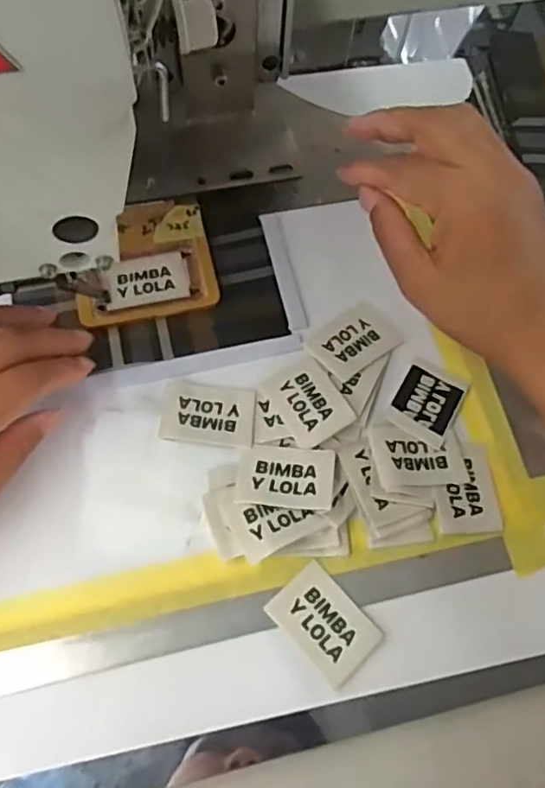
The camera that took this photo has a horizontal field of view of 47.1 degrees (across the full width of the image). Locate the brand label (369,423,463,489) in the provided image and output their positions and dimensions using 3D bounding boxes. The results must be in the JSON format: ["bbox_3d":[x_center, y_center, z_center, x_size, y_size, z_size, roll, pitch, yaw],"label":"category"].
[{"bbox_3d":[0.076,0.033,0.329,0.047,0.004,0.035,3,60,-9],"label":"brand label"}]

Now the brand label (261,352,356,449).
[{"bbox_3d":[0.018,0.003,0.338,0.035,0.004,0.049,-32,63,-7],"label":"brand label"}]

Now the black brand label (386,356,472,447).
[{"bbox_3d":[0.086,0.004,0.344,0.034,0.004,0.046,28,68,9],"label":"black brand label"}]

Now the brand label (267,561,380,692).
[{"bbox_3d":[0.025,0.109,0.299,0.034,0.004,0.048,-40,74,-18],"label":"brand label"}]

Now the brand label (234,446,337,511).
[{"bbox_3d":[0.007,0.041,0.317,0.048,0.006,0.034,4,59,7],"label":"brand label"}]

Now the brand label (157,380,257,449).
[{"bbox_3d":[-0.034,0.010,0.333,0.048,0.004,0.035,6,66,-1],"label":"brand label"}]

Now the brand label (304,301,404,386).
[{"bbox_3d":[0.047,-0.030,0.355,0.047,0.006,0.035,-37,74,-17],"label":"brand label"}]

